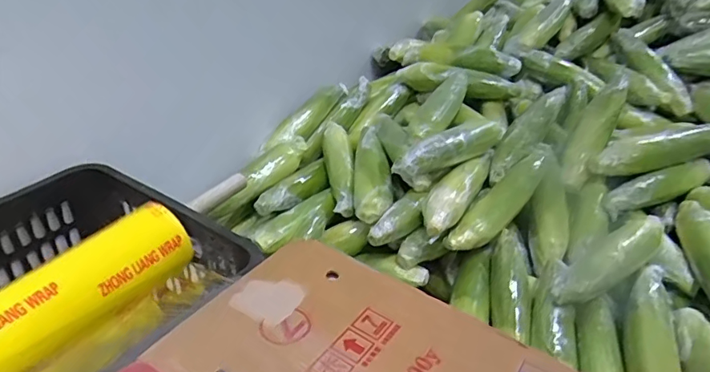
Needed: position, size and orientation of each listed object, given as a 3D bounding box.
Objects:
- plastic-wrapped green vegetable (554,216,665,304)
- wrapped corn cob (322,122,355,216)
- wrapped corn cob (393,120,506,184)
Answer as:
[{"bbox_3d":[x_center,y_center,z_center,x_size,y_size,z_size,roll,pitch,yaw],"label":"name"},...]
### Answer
[{"bbox_3d":[0.374,0.103,0.724,0.231,0.056,0.054,-17,39,-28],"label":"plastic-wrapped green vegetable"},{"bbox_3d":[-0.025,-0.029,0.928,0.046,0.046,0.213,-4,49,-9],"label":"wrapped corn cob"},{"bbox_3d":[0.165,-0.062,0.862,0.251,0.056,0.045,-22,41,-33],"label":"wrapped corn cob"}]

